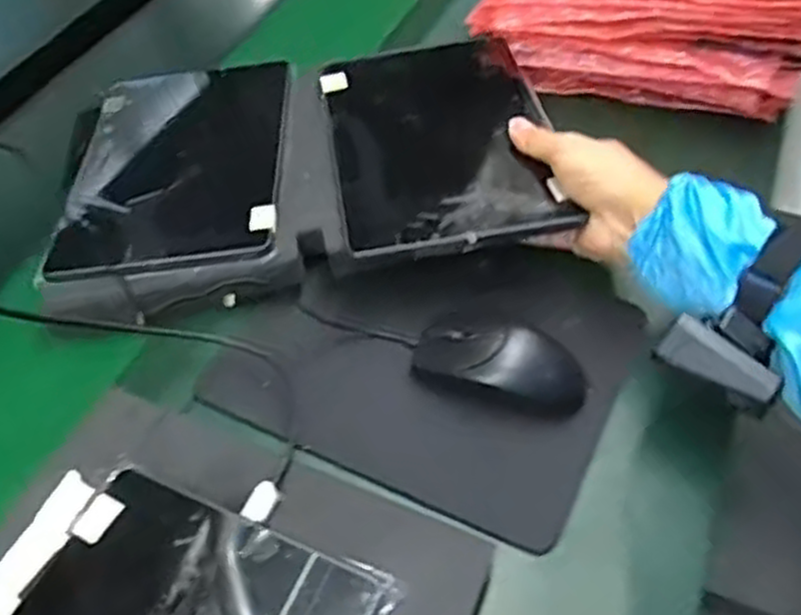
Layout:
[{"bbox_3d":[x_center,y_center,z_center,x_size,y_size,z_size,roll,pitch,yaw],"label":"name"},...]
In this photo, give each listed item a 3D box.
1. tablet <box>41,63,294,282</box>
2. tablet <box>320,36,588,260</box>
[{"bbox_3d":[-0.177,-0.123,0.651,0.170,0.016,0.259,-6,47,5],"label":"tablet"},{"bbox_3d":[0.030,-0.136,0.625,0.166,0.017,0.258,-9,45,-5],"label":"tablet"}]

